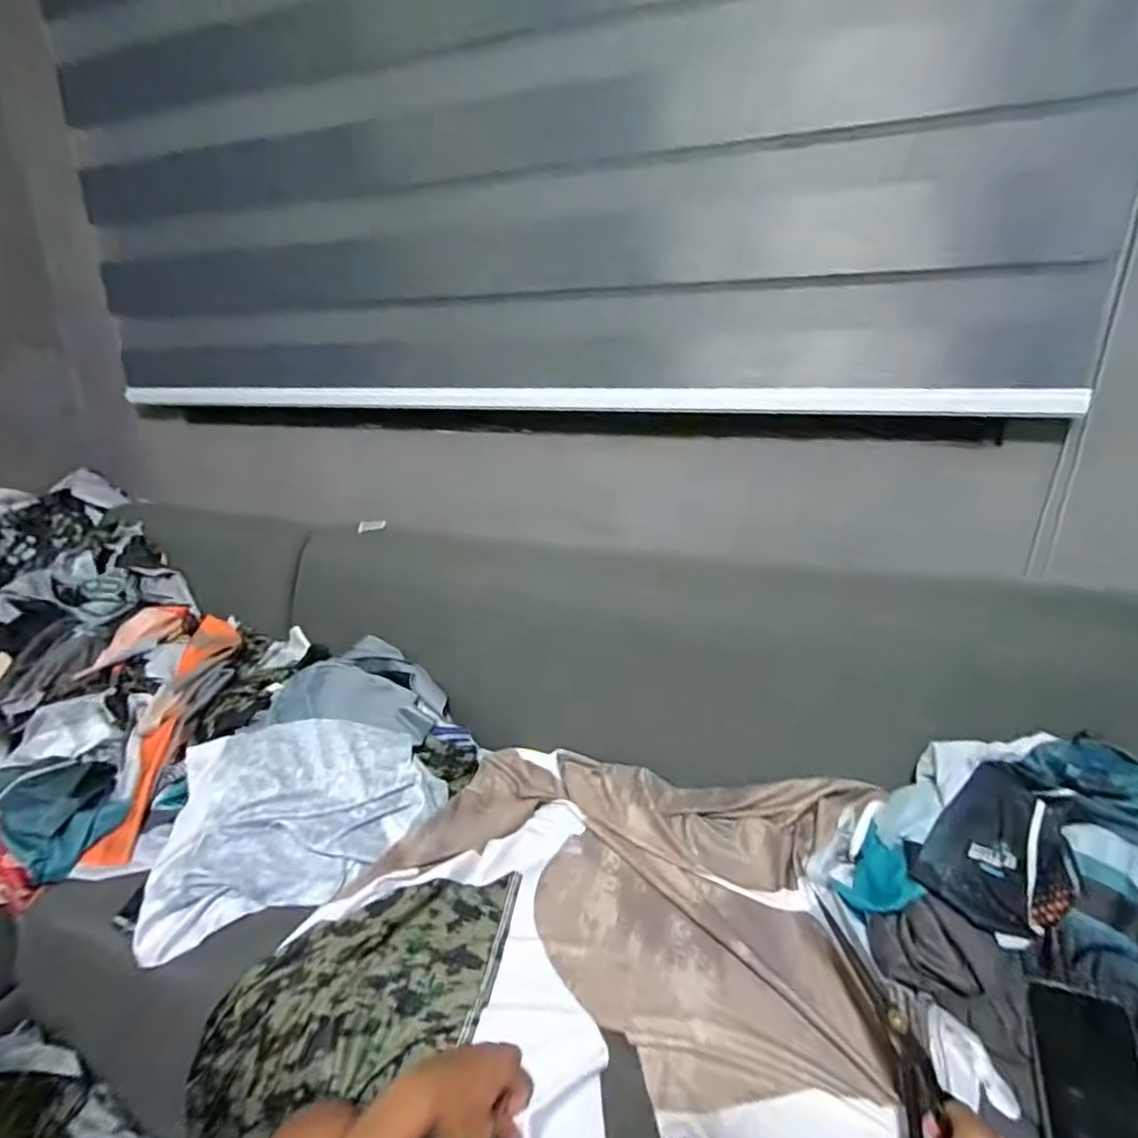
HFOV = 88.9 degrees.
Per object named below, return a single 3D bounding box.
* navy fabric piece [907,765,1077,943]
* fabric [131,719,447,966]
[{"bbox_3d":[0.471,0.299,0.627,0.176,0.029,0.124,-39,37,-18],"label":"navy fabric piece"},{"bbox_3d":[-0.362,0.362,0.817,0.358,0.090,0.295,7,43,-20],"label":"fabric"}]

